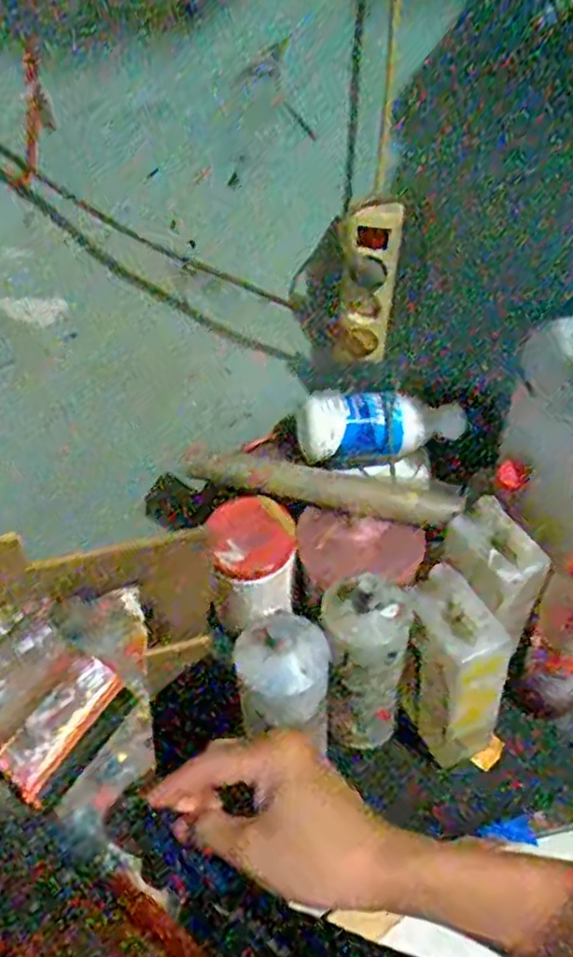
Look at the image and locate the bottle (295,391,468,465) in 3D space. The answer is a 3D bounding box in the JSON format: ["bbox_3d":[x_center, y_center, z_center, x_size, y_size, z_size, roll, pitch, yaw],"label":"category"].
[{"bbox_3d":[0.114,-0.062,0.845,0.199,0.065,0.073,-2,44,-1],"label":"bottle"}]

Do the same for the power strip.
[{"bbox_3d":[0.084,-0.203,0.766,0.056,0.172,0.033,2,44,3],"label":"power strip"}]

